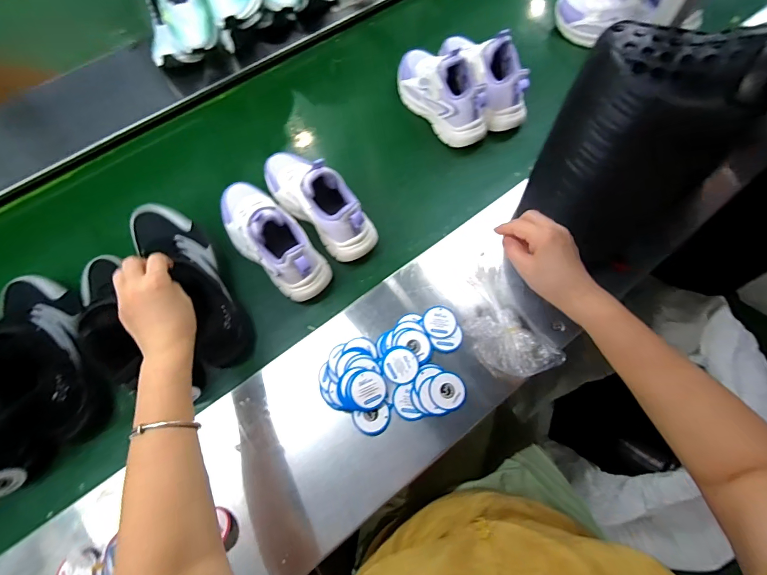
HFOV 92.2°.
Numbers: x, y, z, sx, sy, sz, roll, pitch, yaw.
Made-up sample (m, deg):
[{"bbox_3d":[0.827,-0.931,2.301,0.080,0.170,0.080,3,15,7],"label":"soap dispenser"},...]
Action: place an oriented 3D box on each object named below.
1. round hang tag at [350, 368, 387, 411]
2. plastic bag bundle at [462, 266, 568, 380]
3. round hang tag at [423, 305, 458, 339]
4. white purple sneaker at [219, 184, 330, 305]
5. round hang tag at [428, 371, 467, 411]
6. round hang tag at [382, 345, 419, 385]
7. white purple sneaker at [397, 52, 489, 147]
[{"bbox_3d":[-0.019,0.133,0.481,0.049,0.009,0.051,3,75,-12],"label":"round hang tag"},{"bbox_3d":[0.160,0.048,0.512,0.094,0.019,0.162,-23,67,-8],"label":"plastic bag bundle"},{"bbox_3d":[0.081,0.049,0.530,0.046,0.004,0.049,-1,66,2],"label":"round hang tag"},{"bbox_3d":[-0.188,-0.089,0.576,0.093,0.118,0.241,-37,70,-13],"label":"white purple sneaker"},{"bbox_3d":[0.085,0.137,0.488,0.048,0.004,0.049,0,73,0],"label":"round hang tag"},{"bbox_3d":[0.023,0.104,0.499,0.046,0.006,0.050,-1,66,2],"label":"round hang tag"},{"bbox_3d":[0.108,-0.381,0.701,0.091,0.134,0.234,-32,69,-12],"label":"white purple sneaker"}]

